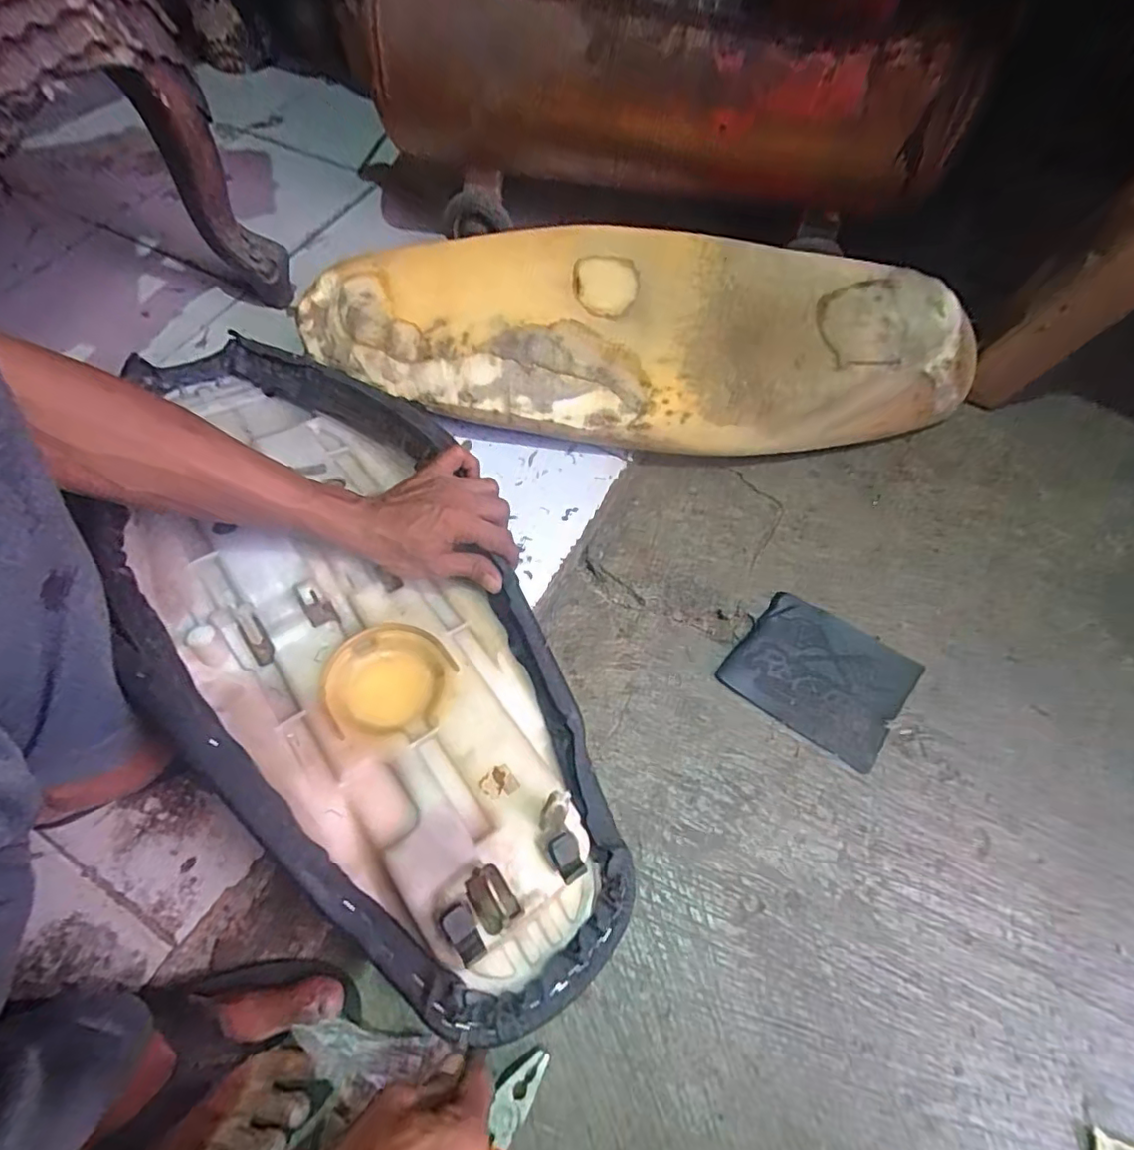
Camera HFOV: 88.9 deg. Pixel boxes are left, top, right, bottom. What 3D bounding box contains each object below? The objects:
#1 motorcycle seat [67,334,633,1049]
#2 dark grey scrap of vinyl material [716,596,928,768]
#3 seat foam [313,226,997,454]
[{"bbox_3d":[-0.193,0.021,0.475,0.248,0.104,0.676,-31,72,-13],"label":"motorcycle seat"},{"bbox_3d":[0.244,0.094,0.559,0.152,0.004,0.129,32,68,17],"label":"dark grey scrap of vinyl material"},{"bbox_3d":[0.076,-0.265,0.657,0.695,0.119,0.217,7,63,5],"label":"seat foam"}]

